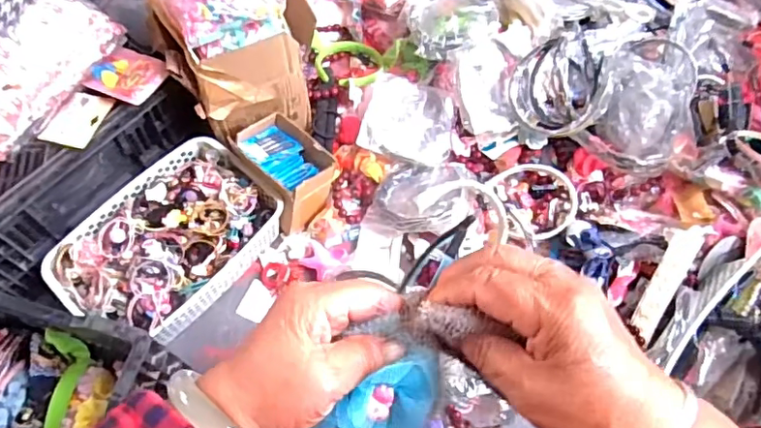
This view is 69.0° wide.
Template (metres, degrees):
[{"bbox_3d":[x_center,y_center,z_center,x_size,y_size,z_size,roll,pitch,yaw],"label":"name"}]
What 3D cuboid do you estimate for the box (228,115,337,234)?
[{"bbox_3d":[-0.141,-0.065,0.846,0.105,0.108,0.142,-37,71,-19],"label":"box"}]

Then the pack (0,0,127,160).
[{"bbox_3d":[-0.439,-0.181,0.691,0.098,0.064,0.235,28,66,10],"label":"pack"}]

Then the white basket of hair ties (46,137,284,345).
[{"bbox_3d":[-0.296,0.034,0.779,0.201,0.083,0.287,37,67,14],"label":"white basket of hair ties"}]

